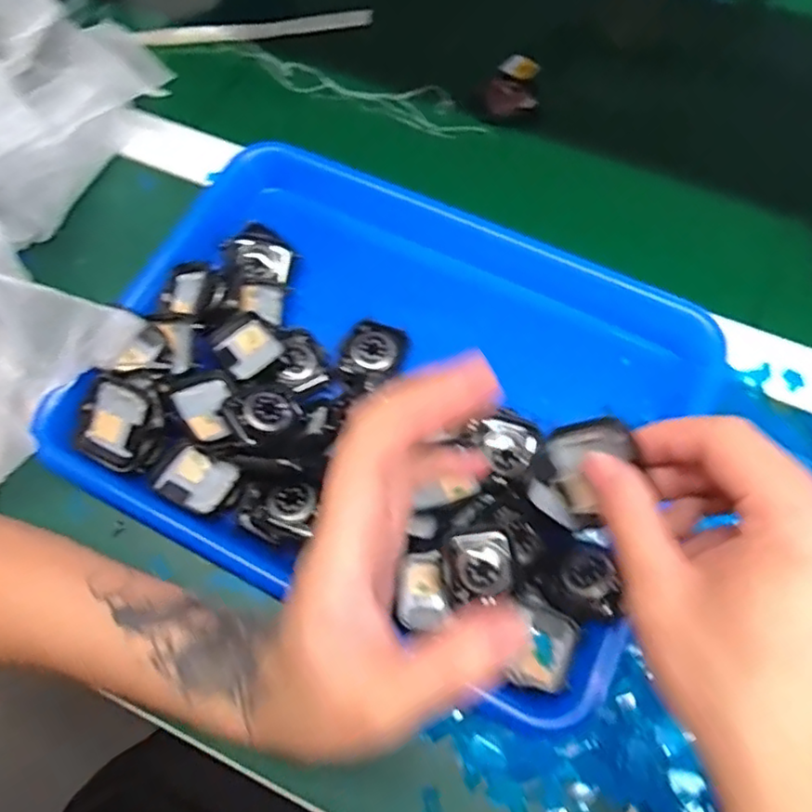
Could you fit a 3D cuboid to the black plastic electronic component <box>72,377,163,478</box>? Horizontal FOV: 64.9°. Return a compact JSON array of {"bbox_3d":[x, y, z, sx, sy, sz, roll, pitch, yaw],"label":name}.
[{"bbox_3d":[-0.156,0.011,0.354,0.046,0.023,0.046,29,88,-6],"label":"black plastic electronic component"}]

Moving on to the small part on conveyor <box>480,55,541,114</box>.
[{"bbox_3d":[0.077,-0.237,0.472,0.040,0.015,0.050,7,68,5],"label":"small part on conveyor"}]

